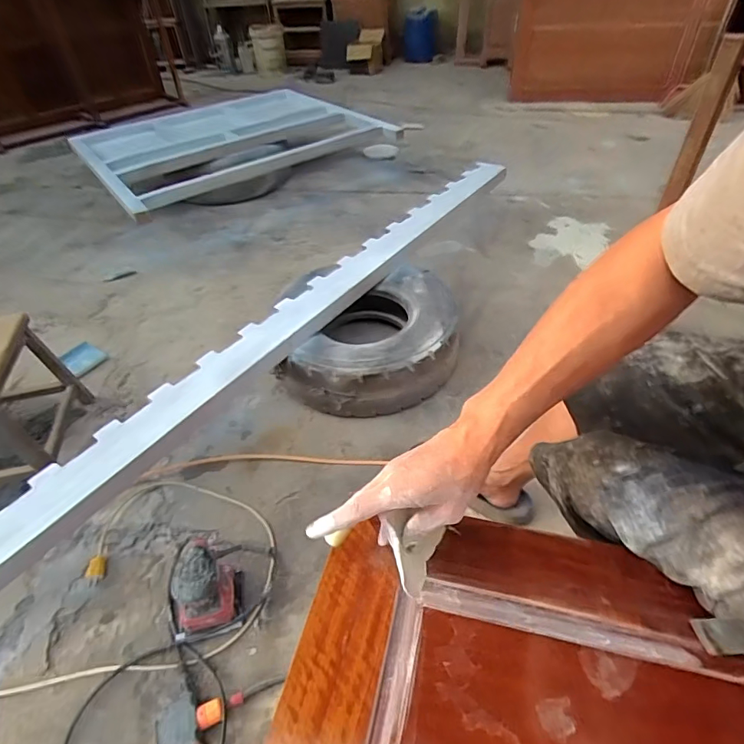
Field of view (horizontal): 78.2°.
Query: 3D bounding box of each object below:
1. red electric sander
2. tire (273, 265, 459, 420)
[{"bbox_3d":[-0.301,0.370,0.823,0.104,0.122,0.162,-11,45,-7],"label":"red electric sander"},{"bbox_3d":[-0.007,-0.087,1.253,0.472,0.163,0.418,-5,45,-1],"label":"tire"}]

